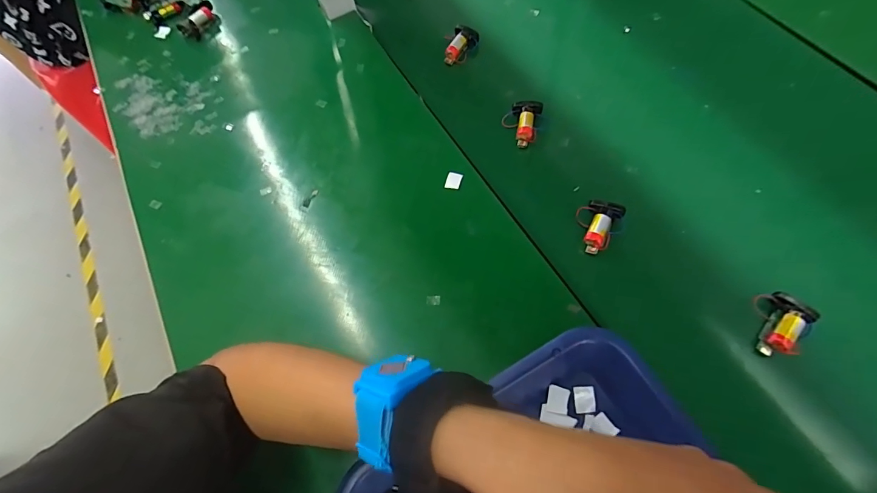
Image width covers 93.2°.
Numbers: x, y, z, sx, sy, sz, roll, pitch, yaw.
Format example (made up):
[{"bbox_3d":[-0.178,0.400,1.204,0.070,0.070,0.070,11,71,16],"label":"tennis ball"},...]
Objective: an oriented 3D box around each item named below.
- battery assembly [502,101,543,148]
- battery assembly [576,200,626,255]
[{"bbox_3d":[0.090,-0.136,0.454,0.039,0.019,0.048,13,68,12],"label":"battery assembly"},{"bbox_3d":[0.152,-0.020,0.393,0.040,0.018,0.050,12,68,12],"label":"battery assembly"}]

